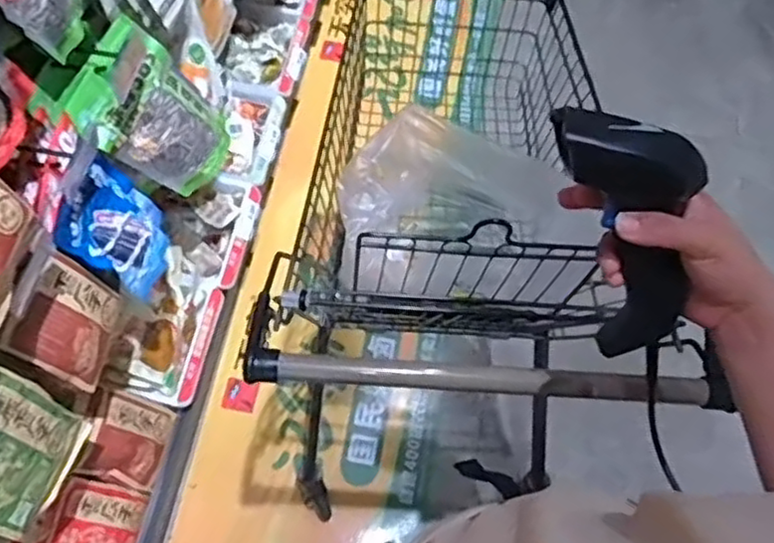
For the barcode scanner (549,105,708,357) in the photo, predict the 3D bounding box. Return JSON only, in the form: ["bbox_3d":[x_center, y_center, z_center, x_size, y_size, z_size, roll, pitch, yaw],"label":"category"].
[{"bbox_3d":[0.166,-0.027,0.449,0.081,0.175,0.050,-27,28,-15],"label":"barcode scanner"}]

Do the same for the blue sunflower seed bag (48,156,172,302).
[{"bbox_3d":[-0.386,-0.068,0.995,0.019,0.211,0.161,-10,61,16],"label":"blue sunflower seed bag"}]

